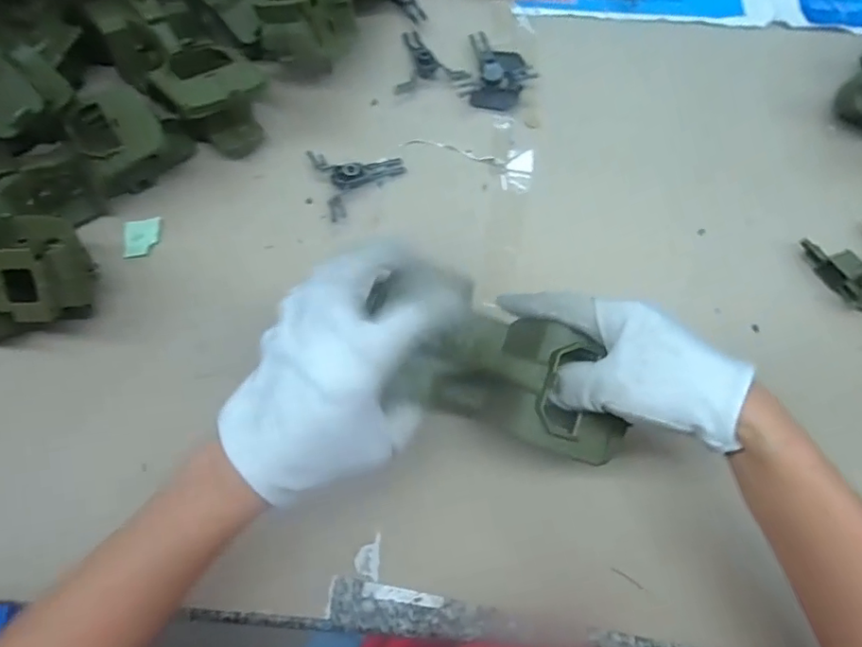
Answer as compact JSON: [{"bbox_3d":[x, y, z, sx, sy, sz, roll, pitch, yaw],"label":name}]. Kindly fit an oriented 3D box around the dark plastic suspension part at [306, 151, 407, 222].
[{"bbox_3d":[-0.060,-0.132,0.479,0.075,0.015,0.068,-20,70,-9],"label":"dark plastic suspension part"}]

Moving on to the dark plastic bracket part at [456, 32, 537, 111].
[{"bbox_3d":[0.061,-0.235,0.522,0.066,0.016,0.072,18,69,6],"label":"dark plastic bracket part"}]

